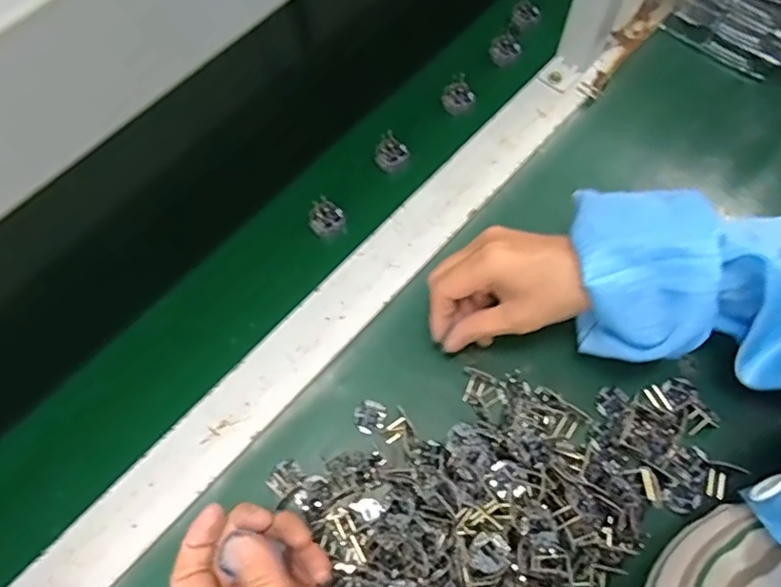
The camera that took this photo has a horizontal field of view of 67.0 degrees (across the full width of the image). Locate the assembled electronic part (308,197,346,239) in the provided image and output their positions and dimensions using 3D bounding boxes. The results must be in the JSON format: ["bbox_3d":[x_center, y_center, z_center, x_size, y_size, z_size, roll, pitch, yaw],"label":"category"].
[{"bbox_3d":[-0.055,-0.064,0.498,0.029,0.014,0.030,-15,68,-5],"label":"assembled electronic part"}]

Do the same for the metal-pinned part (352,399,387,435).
[{"bbox_3d":[-0.015,0.090,0.432,0.024,0.006,0.022,-25,69,-9],"label":"metal-pinned part"}]

